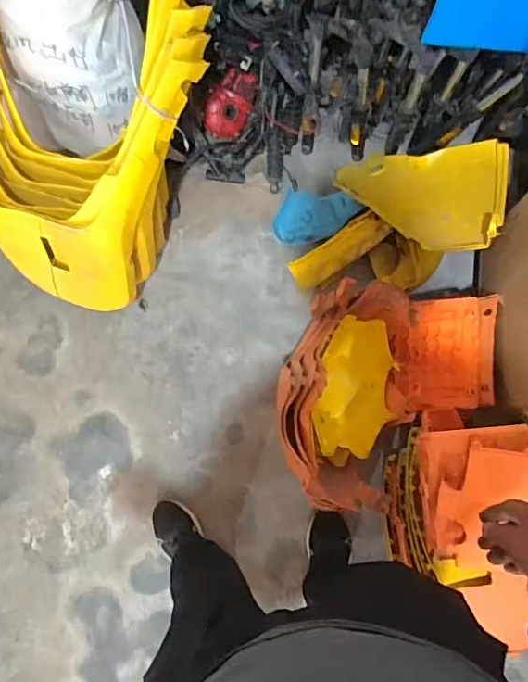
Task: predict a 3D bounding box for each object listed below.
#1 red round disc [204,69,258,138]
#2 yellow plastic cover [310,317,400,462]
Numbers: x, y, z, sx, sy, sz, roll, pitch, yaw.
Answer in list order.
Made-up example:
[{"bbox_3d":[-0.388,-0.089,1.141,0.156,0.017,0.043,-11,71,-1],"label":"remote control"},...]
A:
[{"bbox_3d":[-0.090,-0.630,1.378,0.126,0.075,0.173,13,124,-8],"label":"red round disc"},{"bbox_3d":[0.199,0.101,1.113,0.152,0.084,0.279,10,80,5],"label":"yellow plastic cover"}]

